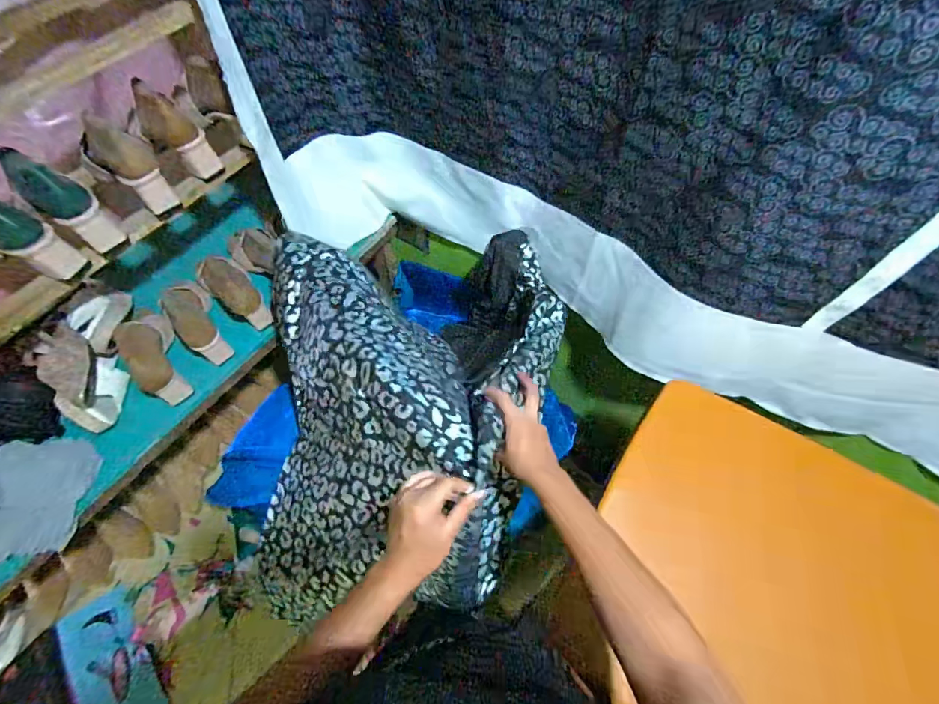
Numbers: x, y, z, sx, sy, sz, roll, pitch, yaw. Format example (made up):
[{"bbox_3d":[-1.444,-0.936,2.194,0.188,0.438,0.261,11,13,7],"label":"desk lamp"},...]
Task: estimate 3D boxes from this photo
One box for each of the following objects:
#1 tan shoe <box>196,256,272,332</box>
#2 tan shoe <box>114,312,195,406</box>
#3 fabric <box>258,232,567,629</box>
[{"bbox_3d":[-0.486,-0.130,0.869,0.187,0.060,0.089,38,67,20],"label":"tan shoe"},{"bbox_3d":[-0.582,0.019,0.772,0.086,0.080,0.163,-26,78,-13],"label":"tan shoe"},{"bbox_3d":[-0.118,0.025,0.701,0.476,0.290,0.659,14,61,9],"label":"fabric"}]

